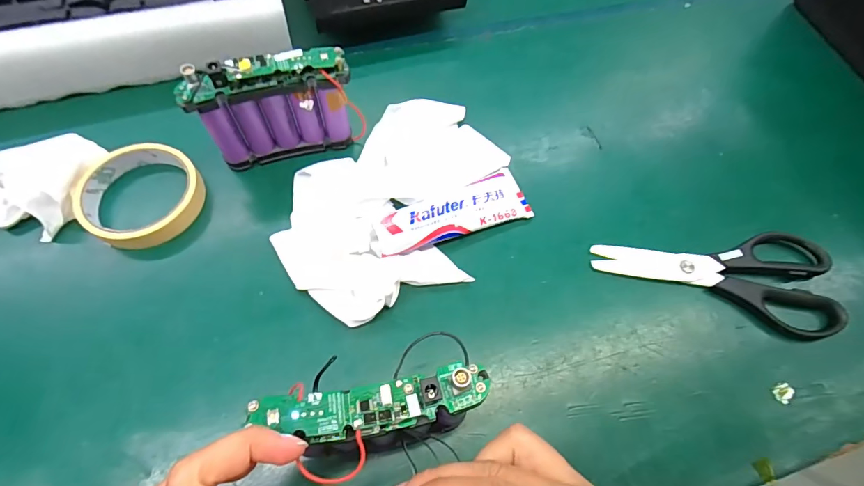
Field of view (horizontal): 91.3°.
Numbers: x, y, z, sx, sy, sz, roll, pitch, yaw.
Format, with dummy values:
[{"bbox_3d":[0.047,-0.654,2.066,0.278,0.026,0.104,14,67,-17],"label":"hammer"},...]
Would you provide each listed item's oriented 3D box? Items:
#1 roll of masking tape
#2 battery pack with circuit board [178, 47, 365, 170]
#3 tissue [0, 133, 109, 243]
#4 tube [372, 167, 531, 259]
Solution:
[{"bbox_3d":[-0.234,-0.040,0.339,0.090,0.023,0.085,1,64,-2],"label":"roll of masking tape"},{"bbox_3d":[-0.120,-0.104,0.333,0.115,0.091,0.021,-15,66,-10],"label":"battery pack with circuit board"},{"bbox_3d":[-0.310,-0.049,0.332,0.076,0.036,0.086,5,64,-1],"label":"tissue"},{"bbox_3d":[0.016,-0.026,0.339,0.133,0.016,0.043,-15,89,-19],"label":"tube"}]

